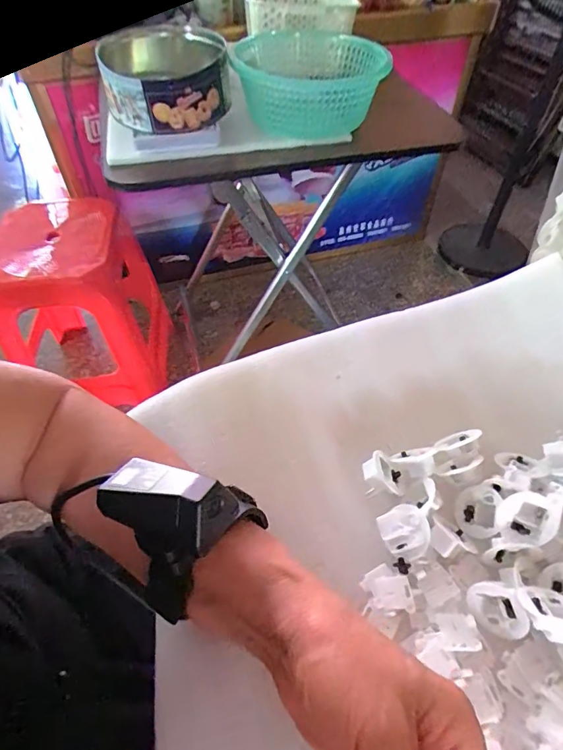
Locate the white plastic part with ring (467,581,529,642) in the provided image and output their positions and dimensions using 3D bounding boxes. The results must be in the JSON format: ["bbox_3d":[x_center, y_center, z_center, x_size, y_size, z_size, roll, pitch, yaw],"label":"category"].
[{"bbox_3d":[0.122,0.133,0.252,0.021,0.020,0.029,-12,51,-9],"label":"white plastic part with ring"}]

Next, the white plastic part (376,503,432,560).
[{"bbox_3d":[0.078,0.097,0.278,0.029,0.018,0.030,0,51,0],"label":"white plastic part"}]

